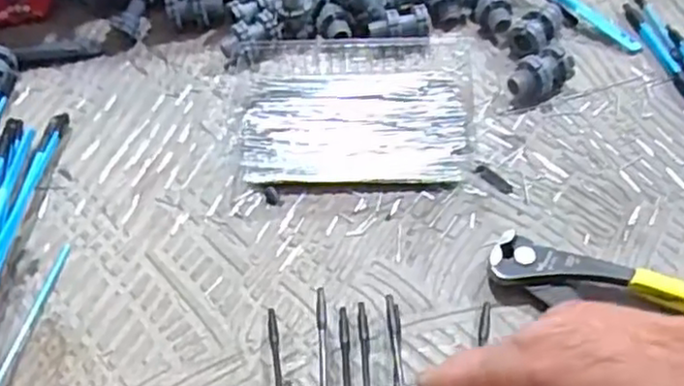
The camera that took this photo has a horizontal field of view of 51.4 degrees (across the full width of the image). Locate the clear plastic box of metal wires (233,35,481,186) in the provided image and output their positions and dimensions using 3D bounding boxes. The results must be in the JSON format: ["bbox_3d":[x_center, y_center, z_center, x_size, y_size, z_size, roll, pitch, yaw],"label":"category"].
[{"bbox_3d":[0.007,-0.054,0.430,0.140,0.007,0.118,-1,52,6],"label":"clear plastic box of metal wires"}]

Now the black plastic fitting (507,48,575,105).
[{"bbox_3d":[0.116,-0.067,0.417,0.037,0.022,0.020,-27,54,-15],"label":"black plastic fitting"}]

